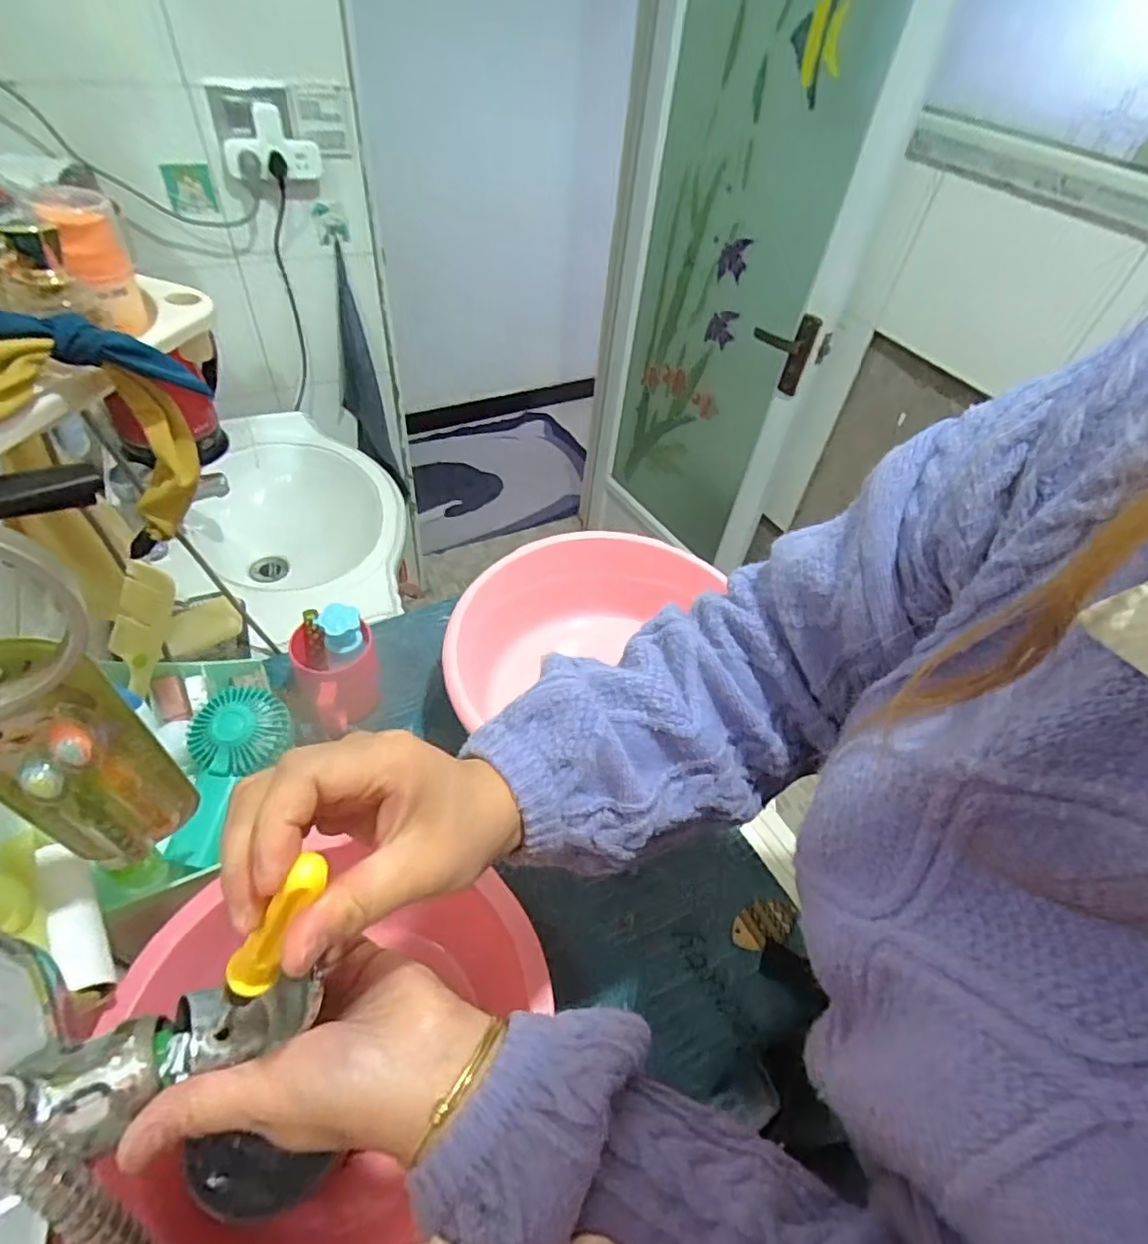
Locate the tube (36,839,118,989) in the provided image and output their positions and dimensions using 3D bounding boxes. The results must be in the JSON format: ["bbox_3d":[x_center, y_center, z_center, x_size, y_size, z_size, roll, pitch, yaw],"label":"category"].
[{"bbox_3d":[-0.315,0.182,0.388,0.020,0.028,0.101,-27,56,-27],"label":"tube"}]

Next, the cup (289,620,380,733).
[{"bbox_3d":[-0.247,0.061,0.663,0.082,0.102,0.095,-21,53,-23],"label":"cup"}]

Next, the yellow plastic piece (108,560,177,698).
[{"bbox_3d":[-0.402,0.003,0.576,0.029,0.132,0.034,31,22,20],"label":"yellow plastic piece"}]

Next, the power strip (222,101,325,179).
[{"bbox_3d":[-0.483,-0.775,1.000,0.149,0.101,0.039,-28,57,-28],"label":"power strip"}]

